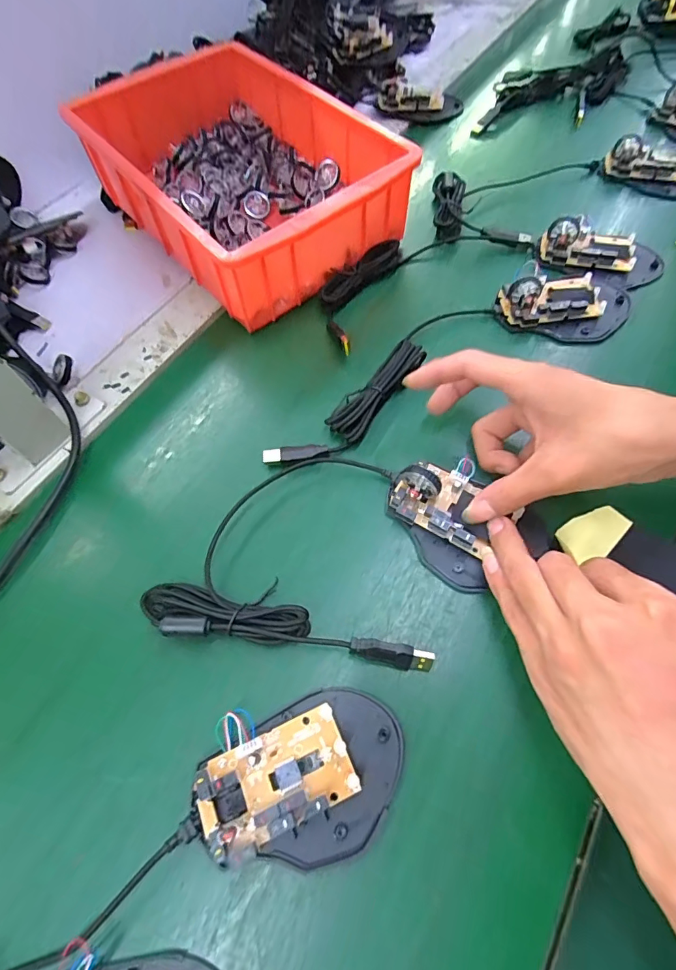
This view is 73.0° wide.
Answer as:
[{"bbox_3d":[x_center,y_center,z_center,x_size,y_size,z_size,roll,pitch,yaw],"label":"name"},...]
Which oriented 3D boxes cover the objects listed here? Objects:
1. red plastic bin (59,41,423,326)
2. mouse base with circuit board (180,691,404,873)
[{"bbox_3d":[-0.089,-0.288,0.437,0.196,0.105,0.283,-36,63,-19],"label":"red plastic bin"},{"bbox_3d":[-0.021,0.151,0.236,0.110,0.017,0.073,-13,58,-5],"label":"mouse base with circuit board"}]

